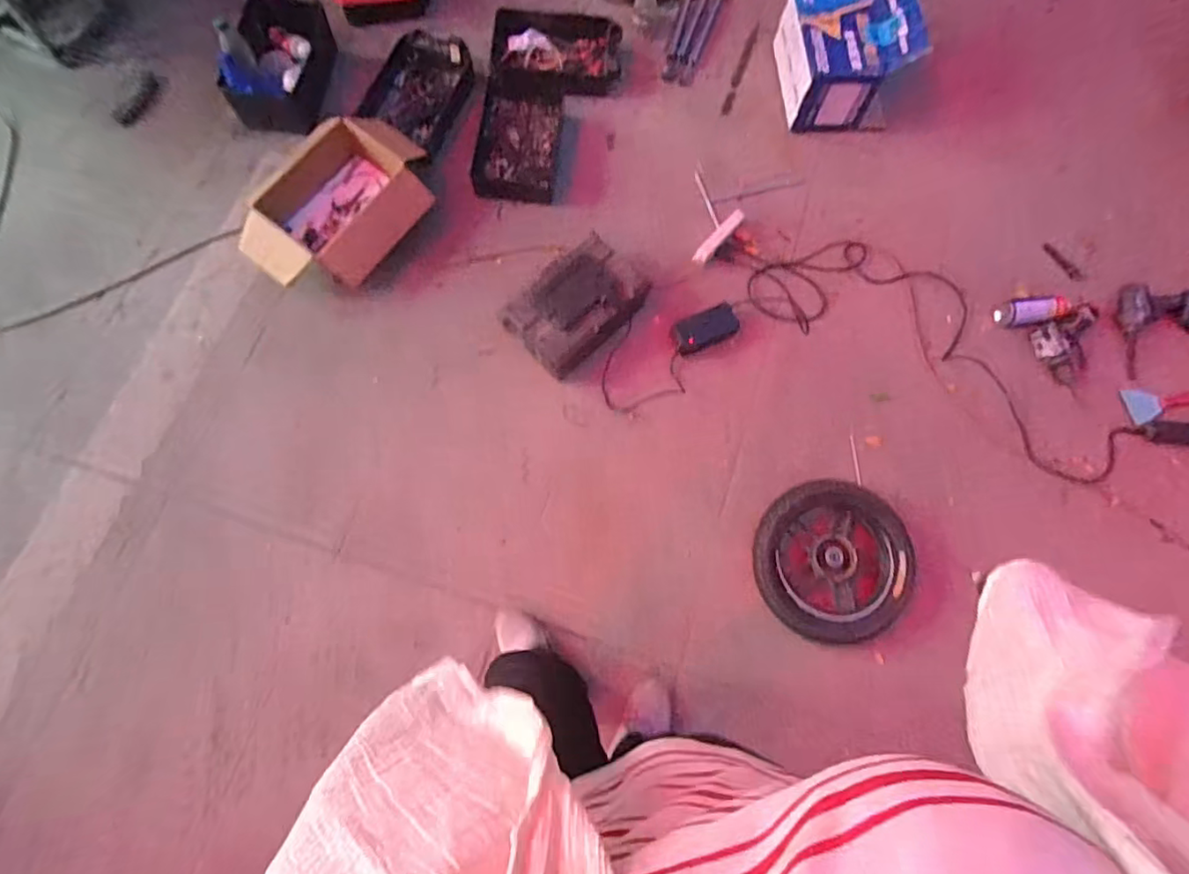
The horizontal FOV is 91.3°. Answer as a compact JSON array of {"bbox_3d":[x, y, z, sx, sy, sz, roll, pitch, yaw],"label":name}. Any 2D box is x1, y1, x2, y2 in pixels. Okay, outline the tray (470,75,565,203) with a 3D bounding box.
[{"bbox_3d":[-0.205,-0.825,1.585,0.205,0.048,0.394,5,74,-2],"label":"tray"}]

